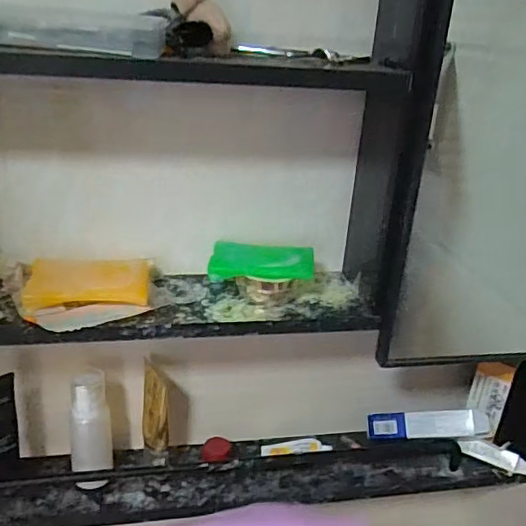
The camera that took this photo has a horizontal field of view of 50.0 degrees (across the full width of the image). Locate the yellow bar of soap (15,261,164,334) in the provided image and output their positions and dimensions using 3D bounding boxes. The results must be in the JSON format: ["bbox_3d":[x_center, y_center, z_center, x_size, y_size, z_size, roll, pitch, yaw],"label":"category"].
[{"bbox_3d":[-0.163,0.026,0.538,0.124,0.031,0.083,-7,26,-24],"label":"yellow bar of soap"}]

